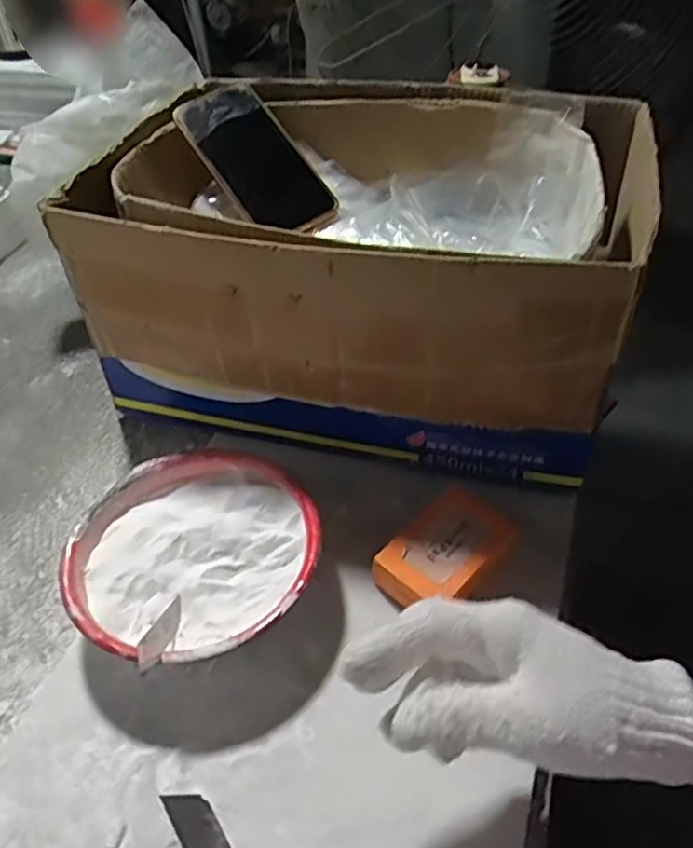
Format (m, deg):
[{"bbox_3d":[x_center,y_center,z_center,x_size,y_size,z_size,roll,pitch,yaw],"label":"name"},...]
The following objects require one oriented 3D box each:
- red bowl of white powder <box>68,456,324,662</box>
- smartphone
[{"bbox_3d":[-0.102,0.097,0.475,0.159,0.051,0.160,-2,44,2],"label":"red bowl of white powder"},{"bbox_3d":[-0.080,-0.237,0.602,0.080,0.015,0.178,-35,76,-13],"label":"smartphone"}]

